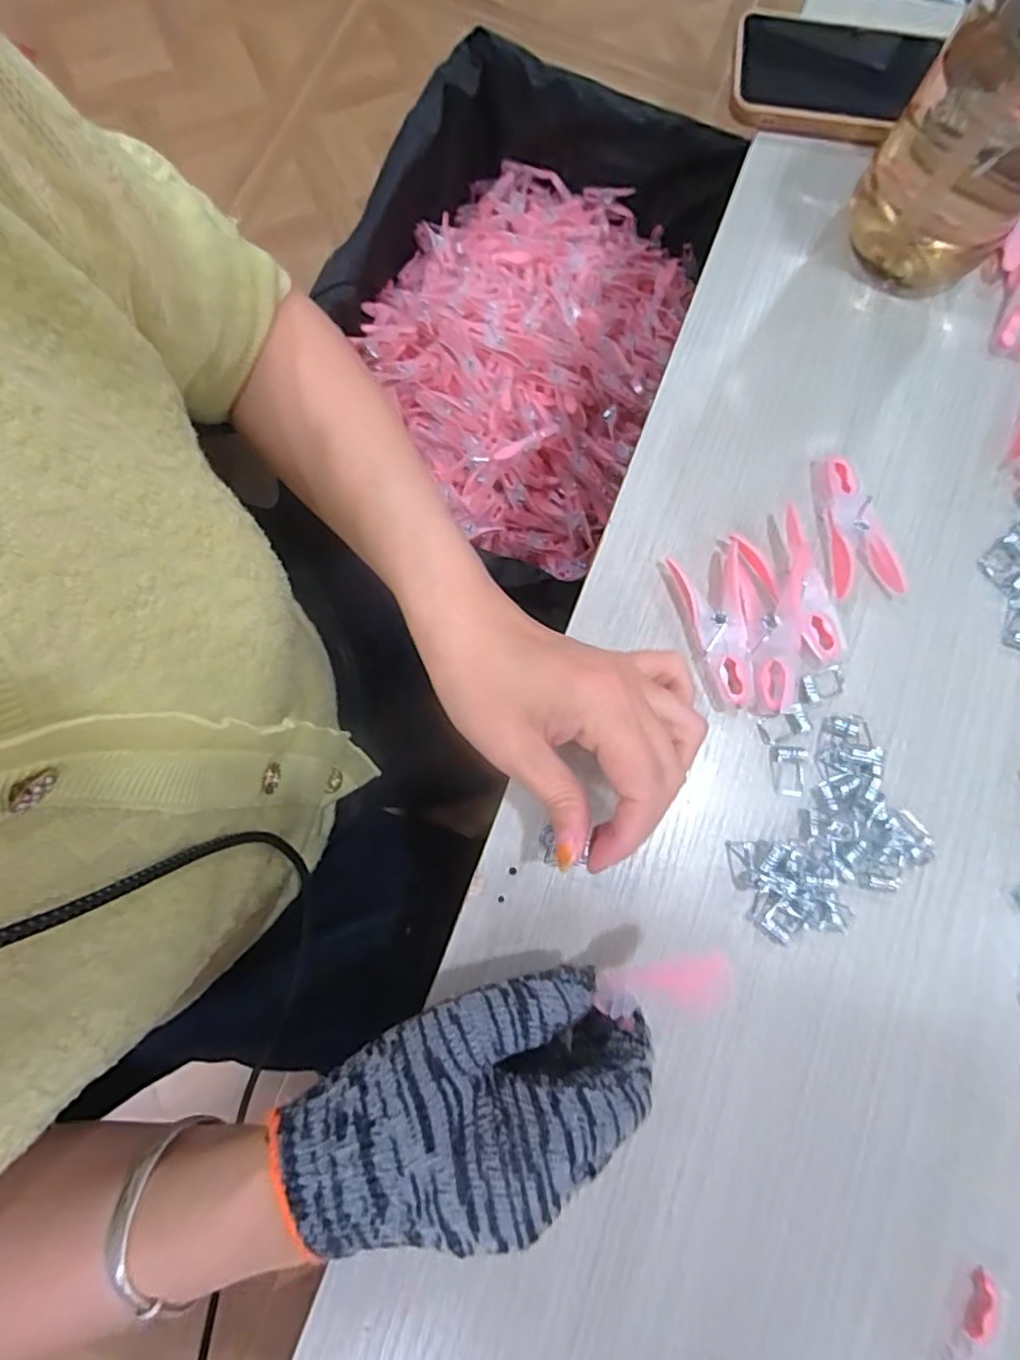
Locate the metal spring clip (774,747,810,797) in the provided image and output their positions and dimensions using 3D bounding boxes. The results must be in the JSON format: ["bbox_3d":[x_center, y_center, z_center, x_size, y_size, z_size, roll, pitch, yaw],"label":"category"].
[{"bbox_3d":[0.135,0.044,0.294,0.014,0.004,0.023,8,80,0],"label":"metal spring clip"}]

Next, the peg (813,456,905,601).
[{"bbox_3d":[0.174,-0.080,0.313,0.031,0.014,0.076,-6,80,-2],"label":"peg"}]

